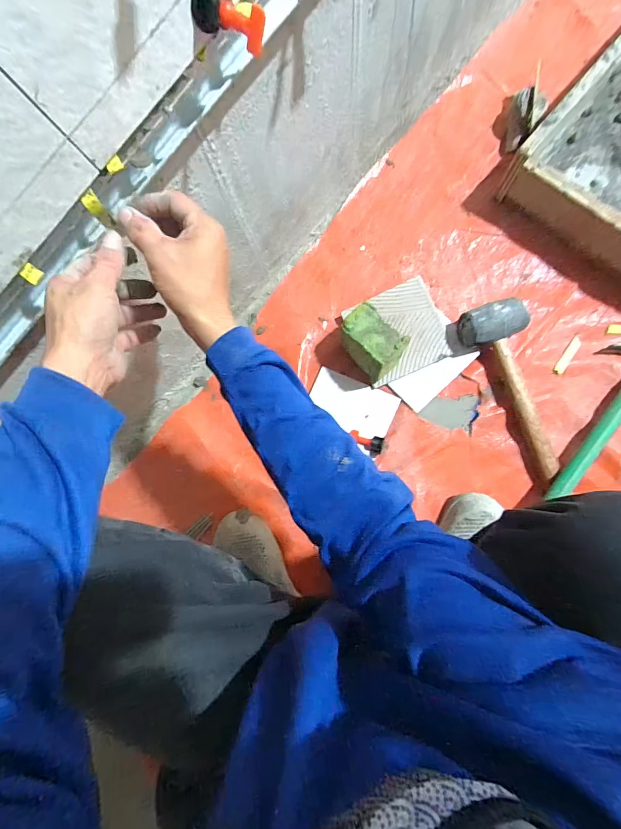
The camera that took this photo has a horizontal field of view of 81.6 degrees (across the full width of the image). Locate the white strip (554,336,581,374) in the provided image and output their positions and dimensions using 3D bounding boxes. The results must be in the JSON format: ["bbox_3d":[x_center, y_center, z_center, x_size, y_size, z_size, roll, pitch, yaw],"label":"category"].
[{"bbox_3d":[0.414,-0.095,0.577,0.014,0.010,0.068,34,91,9],"label":"white strip"}]

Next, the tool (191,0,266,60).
[{"bbox_3d":[-0.059,-0.297,0.269,0.056,0.026,0.031,43,93,9],"label":"tool"}]

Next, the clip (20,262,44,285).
[{"bbox_3d":[-0.237,-0.119,0.307,0.004,0.013,0.014,10,72,49],"label":"clip"}]

